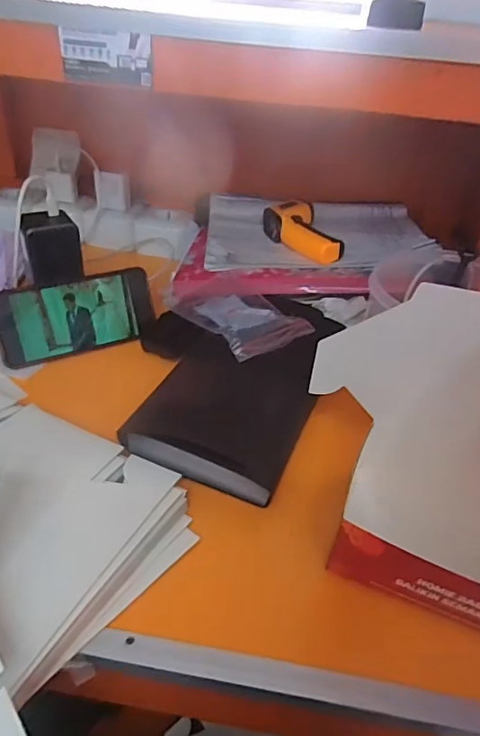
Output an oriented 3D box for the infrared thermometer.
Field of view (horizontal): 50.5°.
[{"bbox_3d":[0.079,-0.175,0.671,0.072,0.037,0.144,-7,38,-15],"label":"infrared thermometer"}]

